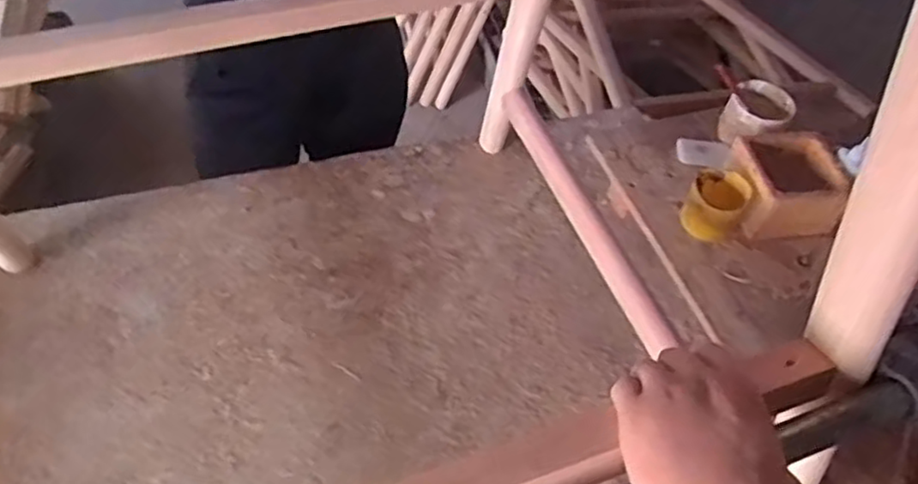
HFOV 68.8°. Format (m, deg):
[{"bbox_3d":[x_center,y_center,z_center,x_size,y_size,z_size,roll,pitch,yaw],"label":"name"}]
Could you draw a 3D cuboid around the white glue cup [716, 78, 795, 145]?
[{"bbox_3d":[0.427,-0.177,0.968,0.090,0.066,0.101,32,55,19],"label":"white glue cup"}]

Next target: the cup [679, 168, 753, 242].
[{"bbox_3d":[0.334,-0.049,0.877,0.074,0.063,0.080,24,53,14],"label":"cup"}]

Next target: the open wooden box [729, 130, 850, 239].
[{"bbox_3d":[0.428,-0.073,0.882,0.133,0.074,0.128,3,51,-3],"label":"open wooden box"}]

